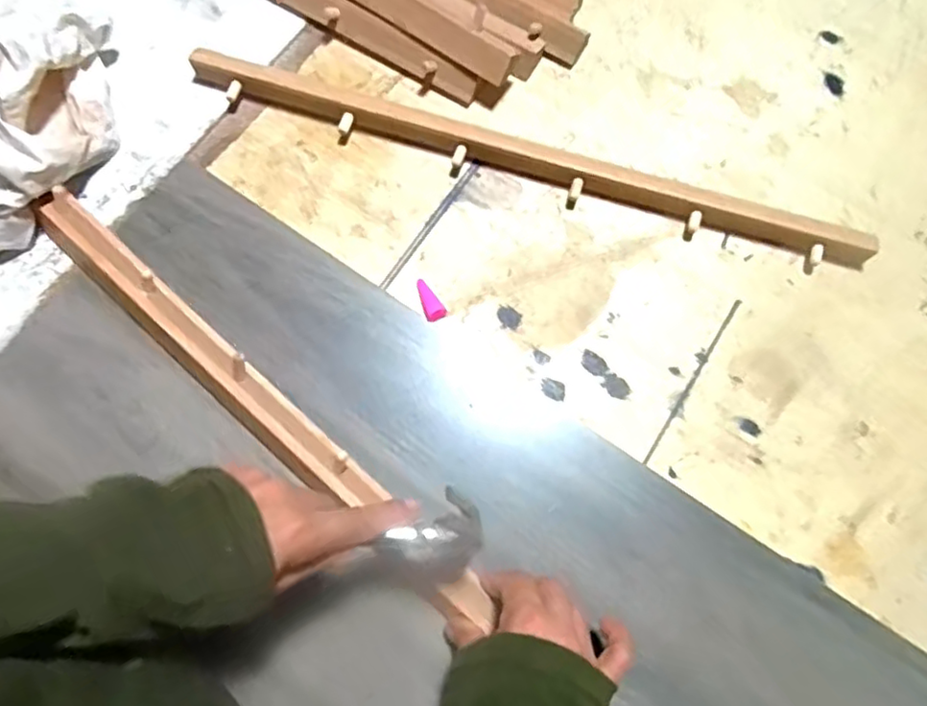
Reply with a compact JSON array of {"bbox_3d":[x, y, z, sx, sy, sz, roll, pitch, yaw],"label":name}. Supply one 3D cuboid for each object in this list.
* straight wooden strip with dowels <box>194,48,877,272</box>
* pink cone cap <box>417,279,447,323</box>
[{"bbox_3d":[0.049,-0.154,0.521,0.536,0.026,0.041,18,75,4],"label":"straight wooden strip with dowels"},{"bbox_3d":[-0.028,-0.040,0.503,0.015,0.014,0.033,-34,78,-9],"label":"pink cone cap"}]

